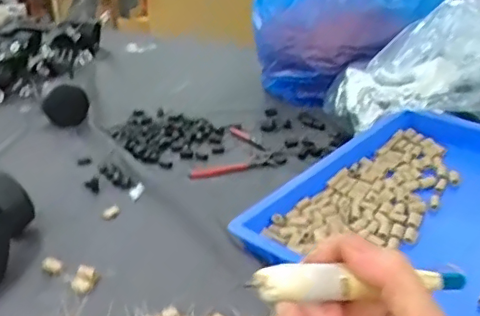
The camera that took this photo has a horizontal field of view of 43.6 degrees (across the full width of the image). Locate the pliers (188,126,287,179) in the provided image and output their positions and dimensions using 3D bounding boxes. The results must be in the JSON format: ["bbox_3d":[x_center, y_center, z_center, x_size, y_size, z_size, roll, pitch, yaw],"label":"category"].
[{"bbox_3d":[-0.026,-0.008,0.914,0.153,0.012,0.153,-14,28,-26],"label":"pliers"}]

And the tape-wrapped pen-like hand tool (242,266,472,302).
[{"bbox_3d":[0.063,0.060,0.289,0.130,0.014,0.012,7,18,-32],"label":"tape-wrapped pen-like hand tool"}]

